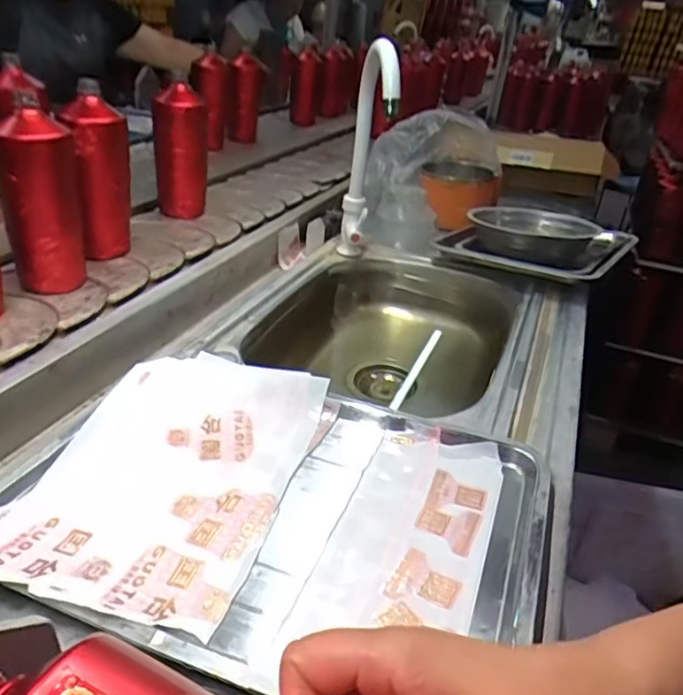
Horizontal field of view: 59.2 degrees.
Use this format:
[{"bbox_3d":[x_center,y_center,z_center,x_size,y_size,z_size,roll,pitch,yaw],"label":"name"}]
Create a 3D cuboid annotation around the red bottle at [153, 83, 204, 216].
[{"bbox_3d":[-0.240,-0.290,0.898,0.077,0.184,0.072,-2,33,-16],"label":"red bottle"}]

